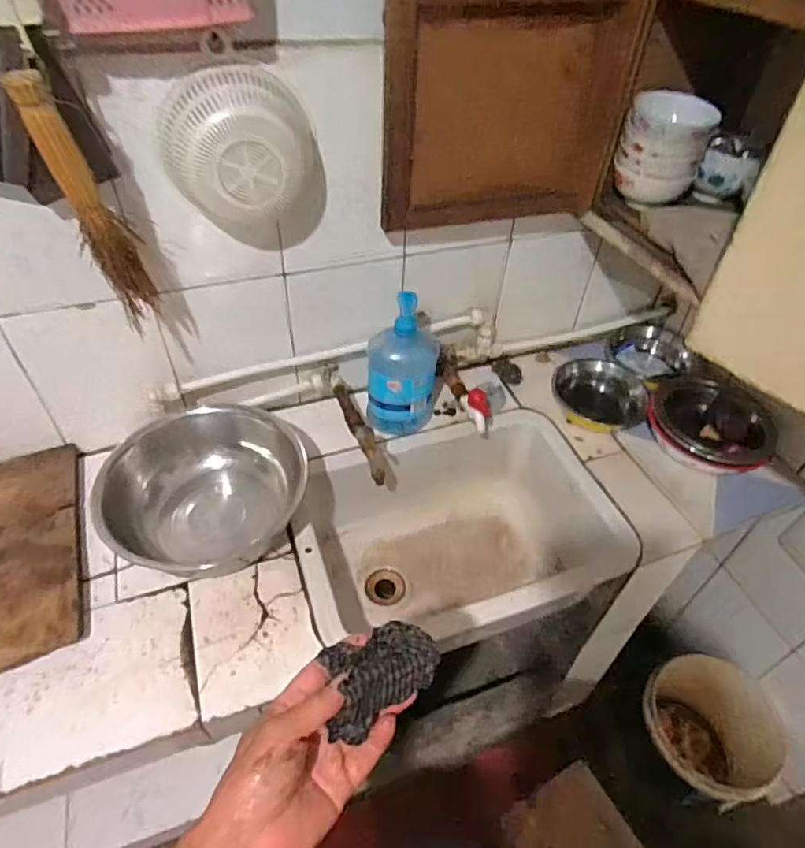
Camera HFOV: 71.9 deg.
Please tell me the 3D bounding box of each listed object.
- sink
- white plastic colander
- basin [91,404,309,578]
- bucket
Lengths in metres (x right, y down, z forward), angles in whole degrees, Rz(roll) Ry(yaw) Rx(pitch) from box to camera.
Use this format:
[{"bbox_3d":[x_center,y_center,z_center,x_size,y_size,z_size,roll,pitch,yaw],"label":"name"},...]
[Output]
[{"bbox_3d":[0.087,0.211,1.001,0.525,0.197,0.374,-13,48,-15],"label":"sink"},{"bbox_3d":[-0.200,-0.341,0.712,0.184,0.198,0.084,-16,49,-17],"label":"white plastic colander"},{"bbox_3d":[-0.306,0.104,0.867,0.231,0.130,0.277,35,54,27],"label":"basin"},{"bbox_3d":[0.654,0.693,1.242,0.273,0.250,0.274,1,46,-1],"label":"bucket"}]

